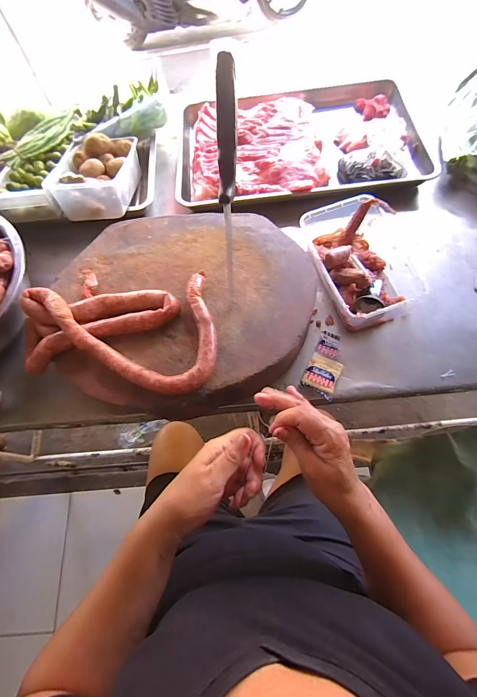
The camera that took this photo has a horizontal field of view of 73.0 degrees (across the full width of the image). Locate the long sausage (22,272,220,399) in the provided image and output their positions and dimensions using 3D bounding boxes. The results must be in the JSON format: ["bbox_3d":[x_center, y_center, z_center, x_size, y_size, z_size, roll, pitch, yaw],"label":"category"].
[{"bbox_3d":[-0.200,-0.028,0.515,0.324,0.049,0.222,-5,66,1],"label":"long sausage"}]

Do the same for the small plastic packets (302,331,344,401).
[{"bbox_3d":[0.159,0.029,0.583,0.058,0.016,0.117,24,70,13],"label":"small plastic packets"}]

